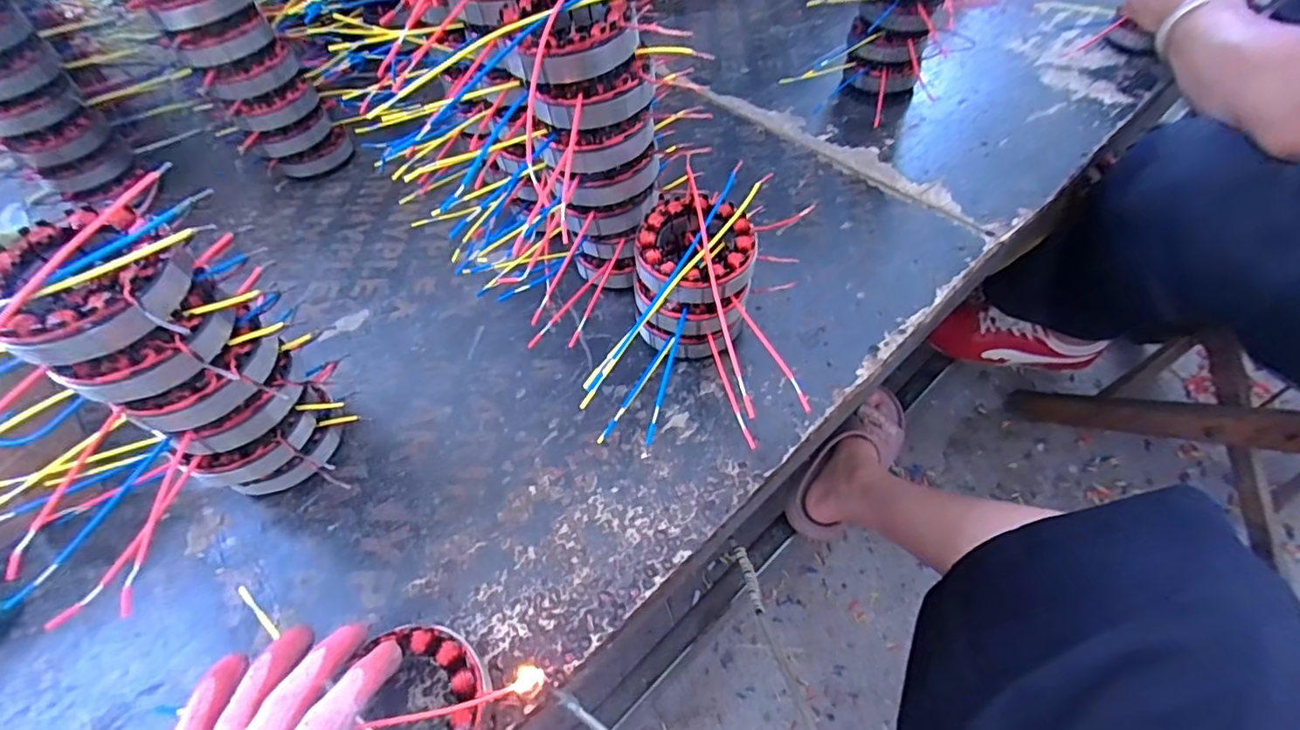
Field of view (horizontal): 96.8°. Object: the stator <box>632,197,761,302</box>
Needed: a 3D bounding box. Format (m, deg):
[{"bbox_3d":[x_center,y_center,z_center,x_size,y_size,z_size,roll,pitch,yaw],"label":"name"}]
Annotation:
[{"bbox_3d":[0.032,-0.084,0.420,0.084,0.036,0.092,-2,54,3],"label":"stator"}]

